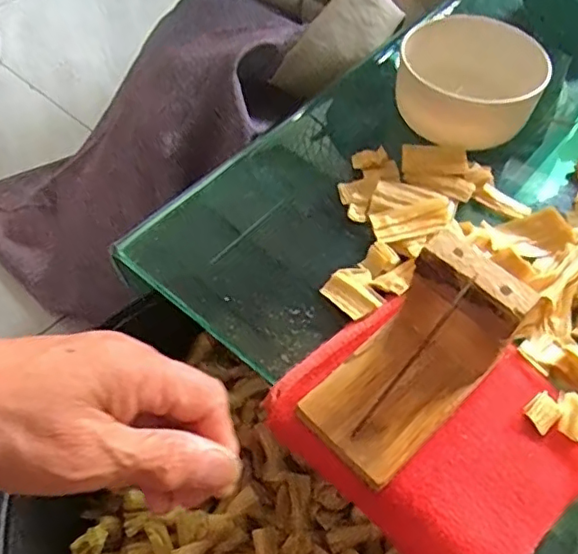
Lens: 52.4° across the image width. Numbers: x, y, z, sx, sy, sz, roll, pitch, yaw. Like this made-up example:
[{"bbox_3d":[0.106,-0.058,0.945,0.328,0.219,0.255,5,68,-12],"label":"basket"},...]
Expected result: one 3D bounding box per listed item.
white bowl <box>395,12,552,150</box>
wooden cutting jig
[{"bbox_3d":[0.139,-0.151,0.466,0.095,0.069,0.100,0,55,-1],"label":"white bowl"},{"bbox_3d":[0.063,0.045,0.307,0.107,0.078,0.059,-39,64,-24],"label":"wooden cutting jig"}]

